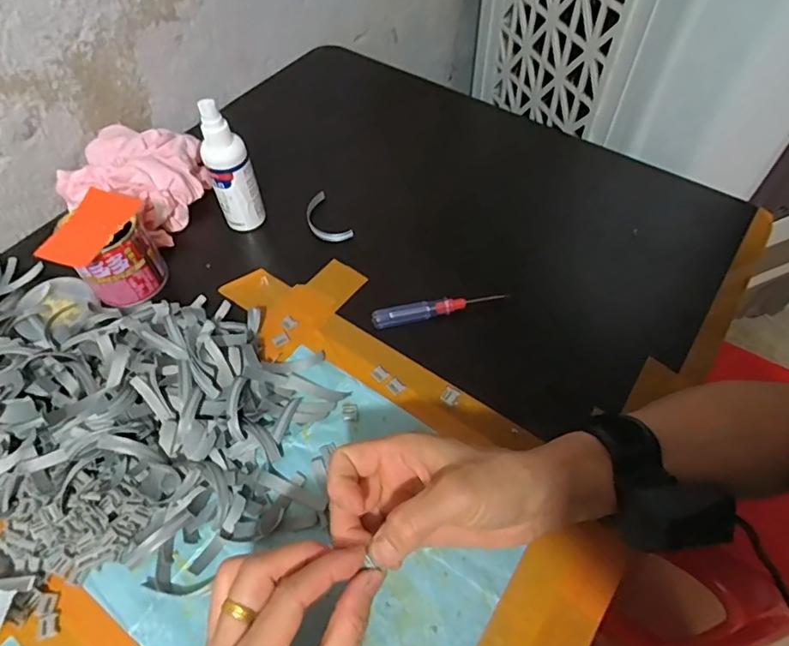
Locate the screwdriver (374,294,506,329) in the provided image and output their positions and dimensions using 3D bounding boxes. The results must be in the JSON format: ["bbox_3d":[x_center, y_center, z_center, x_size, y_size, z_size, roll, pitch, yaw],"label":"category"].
[{"bbox_3d":[0.041,-0.013,0.450,0.120,0.017,0.015,-11,56,-5],"label":"screwdriver"}]

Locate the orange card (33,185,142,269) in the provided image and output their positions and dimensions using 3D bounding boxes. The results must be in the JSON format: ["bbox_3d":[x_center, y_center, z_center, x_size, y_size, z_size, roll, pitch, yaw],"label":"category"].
[{"bbox_3d":[-0.251,-0.081,0.424,0.053,0.007,0.080,8,56,8],"label":"orange card"}]

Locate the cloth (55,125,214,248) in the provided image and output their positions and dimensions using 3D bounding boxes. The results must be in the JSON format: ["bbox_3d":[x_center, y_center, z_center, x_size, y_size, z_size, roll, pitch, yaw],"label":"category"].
[{"bbox_3d":[-0.257,-0.145,0.518,0.121,0.066,0.114,17,58,13],"label":"cloth"}]

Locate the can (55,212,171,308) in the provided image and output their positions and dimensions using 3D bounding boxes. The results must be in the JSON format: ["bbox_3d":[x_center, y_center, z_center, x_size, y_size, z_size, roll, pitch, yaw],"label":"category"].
[{"bbox_3d":[-0.241,-0.059,0.448,0.060,0.067,0.060,-1,56,2],"label":"can"}]

